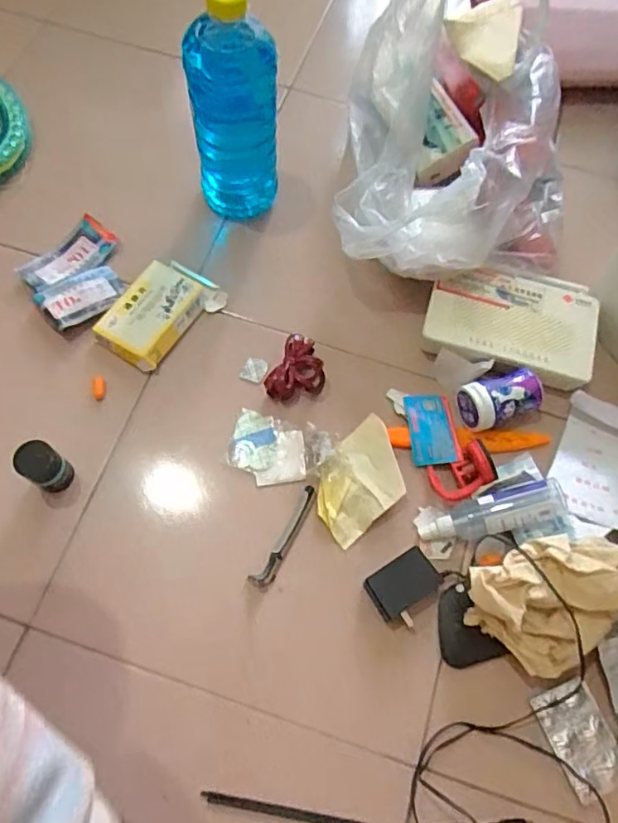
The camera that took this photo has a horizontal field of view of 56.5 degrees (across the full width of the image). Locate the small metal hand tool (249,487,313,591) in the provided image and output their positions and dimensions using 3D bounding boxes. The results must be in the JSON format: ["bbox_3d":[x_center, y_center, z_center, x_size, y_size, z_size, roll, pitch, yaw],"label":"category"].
[{"bbox_3d":[-0.023,0.131,0.604,0.022,0.004,0.116,28,69,9],"label":"small metal hand tool"}]

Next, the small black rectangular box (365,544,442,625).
[{"bbox_3d":[0.094,0.173,0.578,0.069,0.022,0.046,-29,72,-14],"label":"small black rectangular box"}]

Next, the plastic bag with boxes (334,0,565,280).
[{"bbox_3d":[0.193,-0.386,0.708,0.278,0.155,0.448,7,68,0],"label":"plastic bag with boxes"}]

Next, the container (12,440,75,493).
[{"bbox_3d":[-0.266,0.057,0.587,0.034,0.072,0.039,19,68,5],"label":"container"}]

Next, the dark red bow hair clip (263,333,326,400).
[{"bbox_3d":[-0.011,-0.044,0.657,0.056,0.028,0.076,26,72,8],"label":"dark red bow hair clip"}]

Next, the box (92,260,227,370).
[{"bbox_3d":[-0.177,-0.117,0.685,0.095,0.030,0.137,31,70,10],"label":"box"}]

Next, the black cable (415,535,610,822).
[{"bbox_3d":[0.196,0.310,0.502,0.187,0.069,0.344,26,69,8],"label":"black cable"}]

